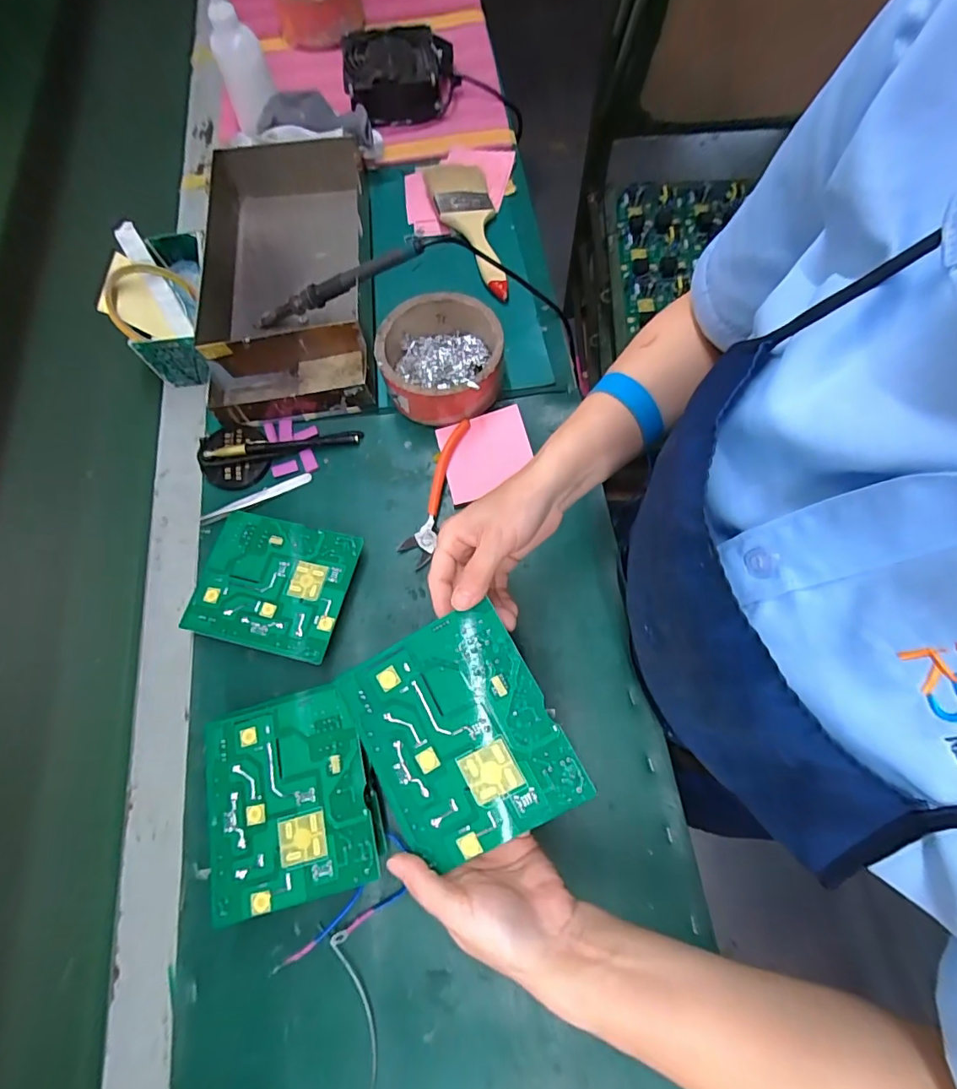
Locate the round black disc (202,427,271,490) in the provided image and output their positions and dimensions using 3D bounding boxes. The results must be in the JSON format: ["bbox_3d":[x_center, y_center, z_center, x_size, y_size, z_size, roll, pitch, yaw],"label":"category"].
[{"bbox_3d":[-0.242,-0.089,0.493,0.064,0.012,0.069,-1,71,2],"label":"round black disc"}]

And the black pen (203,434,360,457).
[{"bbox_3d":[-0.194,-0.099,0.489,0.147,0.015,0.013,-9,71,-1],"label":"black pen"}]

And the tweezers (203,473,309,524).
[{"bbox_3d":[-0.217,-0.045,0.480,0.109,0.004,0.013,-26,72,-7],"label":"tweezers"}]

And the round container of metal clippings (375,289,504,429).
[{"bbox_3d":[-0.037,-0.184,0.492,0.115,0.054,0.115,-1,71,2],"label":"round container of metal clippings"}]

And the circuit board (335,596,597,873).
[{"bbox_3d":[-0.014,0.114,0.299,0.113,0.004,0.130,-29,79,6],"label":"circuit board"}]

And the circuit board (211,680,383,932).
[{"bbox_3d":[-0.139,0.180,0.357,0.113,0.004,0.135,-14,67,-2],"label":"circuit board"}]

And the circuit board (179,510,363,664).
[{"bbox_3d":[-0.181,0.033,0.433,0.131,0.004,0.113,13,71,6],"label":"circuit board"}]

